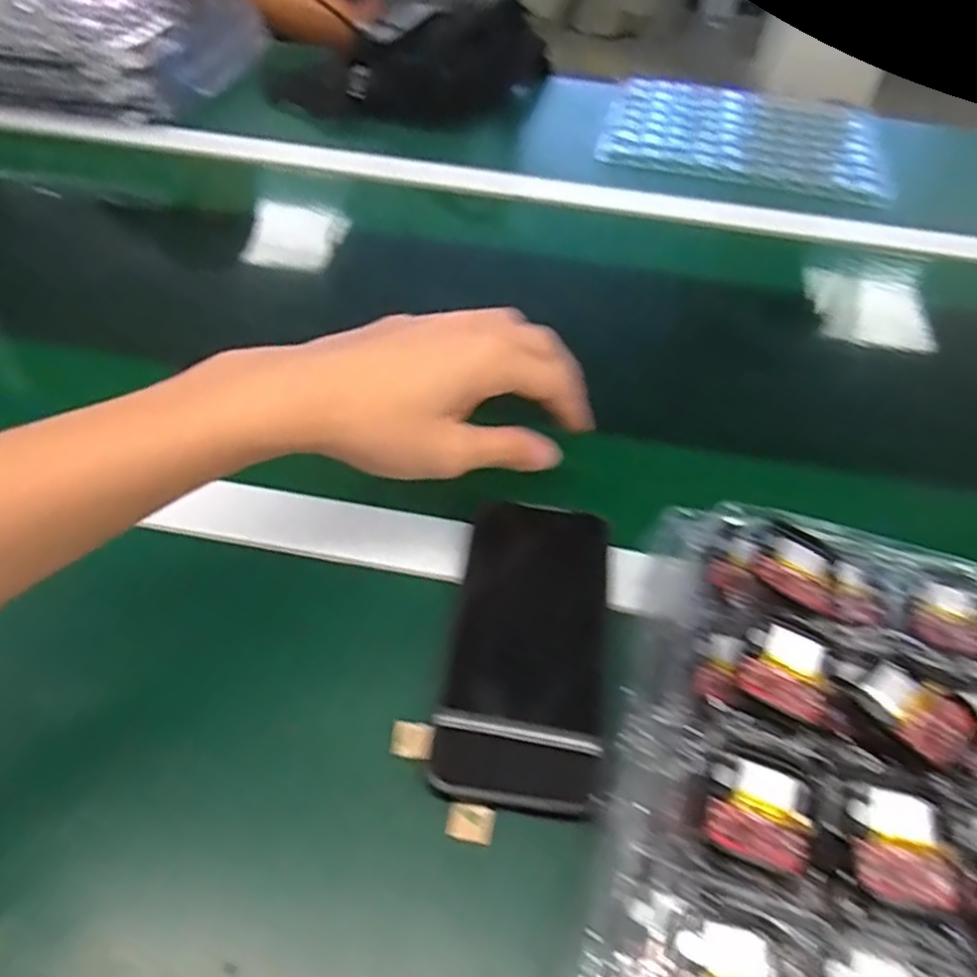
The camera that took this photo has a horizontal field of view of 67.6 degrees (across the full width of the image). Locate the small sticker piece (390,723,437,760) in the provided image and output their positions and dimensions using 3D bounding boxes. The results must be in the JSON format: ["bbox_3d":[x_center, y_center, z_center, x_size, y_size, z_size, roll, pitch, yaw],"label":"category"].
[{"bbox_3d":[-0.035,0.115,0.334,0.021,0.004,0.015,2,64,19],"label":"small sticker piece"}]

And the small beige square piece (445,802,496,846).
[{"bbox_3d":[-0.008,0.144,0.313,0.020,0.004,0.015,10,48,4],"label":"small beige square piece"}]

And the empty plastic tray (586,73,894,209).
[{"bbox_3d":[0.301,-0.411,0.839,0.317,0.025,0.295,13,49,6],"label":"empty plastic tray"}]

